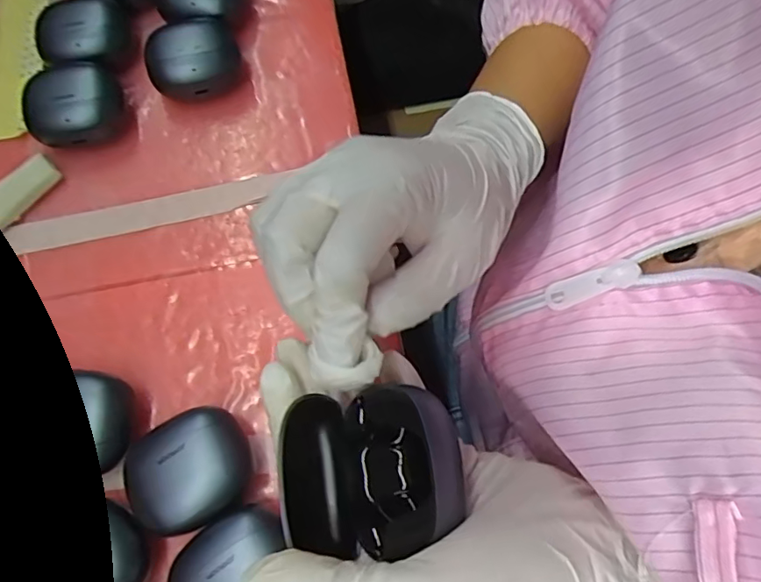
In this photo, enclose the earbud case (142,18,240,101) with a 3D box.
[{"bbox_3d":[-0.116,-0.142,0.333,0.054,0.030,0.050,-19,71,-5],"label":"earbud case"}]

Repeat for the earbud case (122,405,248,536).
[{"bbox_3d":[-0.089,0.084,0.255,0.051,0.030,0.050,-22,71,-6],"label":"earbud case"}]

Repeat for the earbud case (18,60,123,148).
[{"bbox_3d":[-0.184,-0.110,0.320,0.054,0.029,0.046,-24,71,-7],"label":"earbud case"}]

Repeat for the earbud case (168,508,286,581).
[{"bbox_3d":[-0.063,0.127,0.239,0.051,0.031,0.049,-30,72,-9],"label":"earbud case"}]

